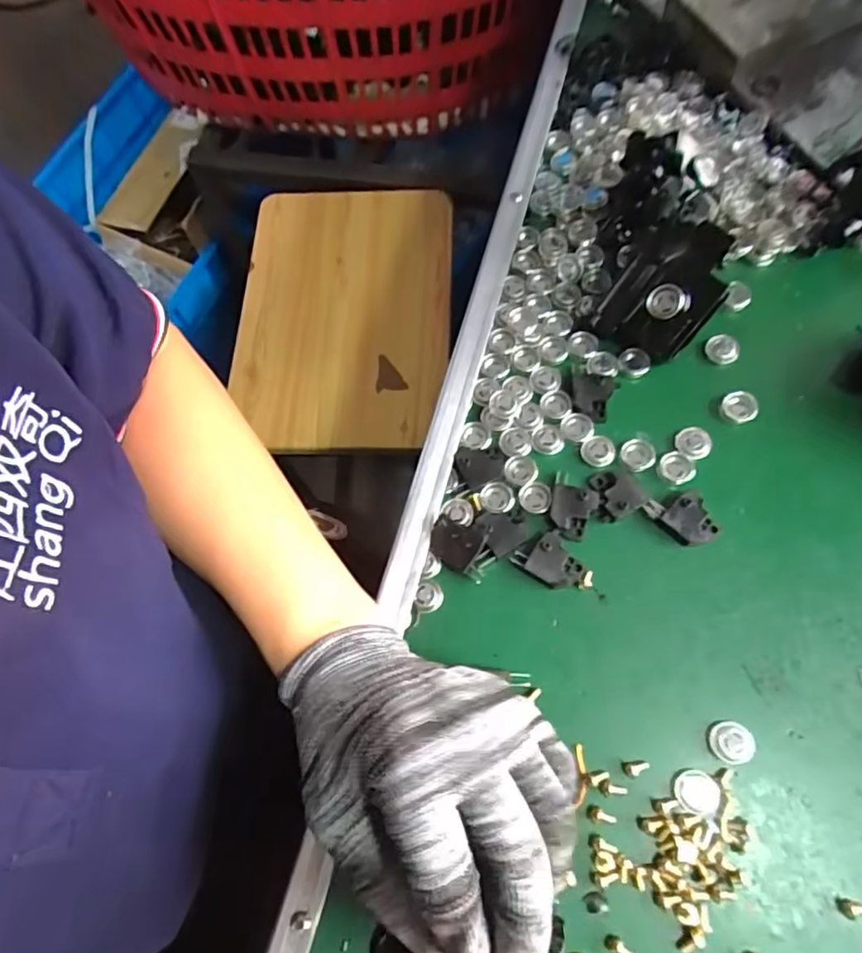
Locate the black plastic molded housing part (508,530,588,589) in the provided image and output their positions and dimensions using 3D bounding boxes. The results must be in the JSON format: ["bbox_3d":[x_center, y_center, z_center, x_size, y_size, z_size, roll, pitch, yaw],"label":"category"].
[{"bbox_3d":[0.063,0.047,0.316,0.027,0.006,0.032,-36,71,-10],"label":"black plastic molded housing part"}]

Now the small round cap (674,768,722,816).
[{"bbox_3d":[0.124,0.146,0.275,0.020,0.004,0.019,-1,69,3],"label":"small round cap"}]

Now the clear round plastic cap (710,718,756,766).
[{"bbox_3d":[0.143,0.126,0.284,0.020,0.006,0.019,-1,69,3],"label":"clear round plastic cap"}]

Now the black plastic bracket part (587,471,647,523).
[{"bbox_3d":[0.098,0.009,0.326,0.026,0.008,0.027,-28,70,-8],"label":"black plastic bracket part"}]

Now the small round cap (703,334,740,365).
[{"bbox_3d":[0.176,-0.078,0.360,0.019,0.006,0.019,-1,69,3],"label":"small round cap"}]

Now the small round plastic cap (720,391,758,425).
[{"bbox_3d":[0.177,-0.040,0.343,0.018,0.006,0.018,-1,69,3],"label":"small round plastic cap"}]

